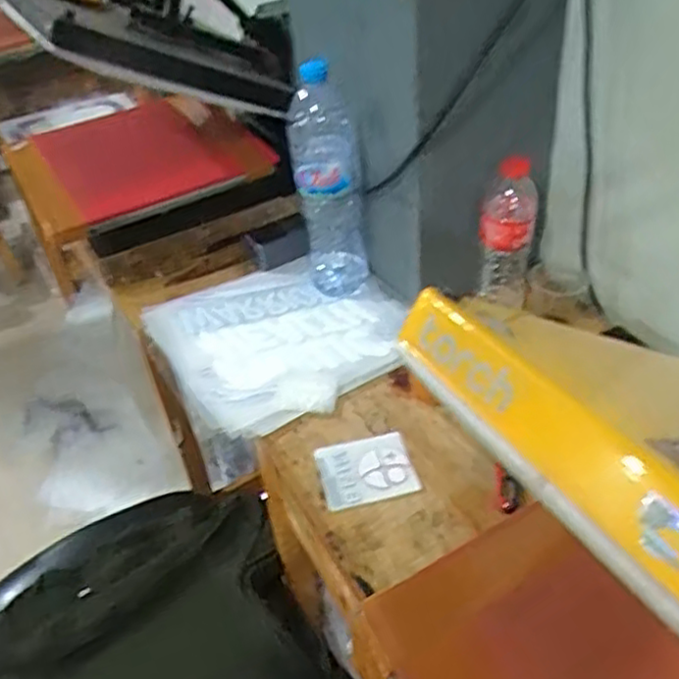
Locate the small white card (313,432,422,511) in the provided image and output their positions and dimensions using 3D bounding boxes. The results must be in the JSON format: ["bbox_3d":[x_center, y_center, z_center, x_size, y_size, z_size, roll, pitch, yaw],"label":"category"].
[{"bbox_3d":[0.029,0.144,0.781,0.102,0.011,0.083,-13,47,-6],"label":"small white card"}]

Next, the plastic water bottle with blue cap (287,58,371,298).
[{"bbox_3d":[-0.016,-0.205,0.947,0.089,0.311,0.073,-3,40,3],"label":"plastic water bottle with blue cap"}]

